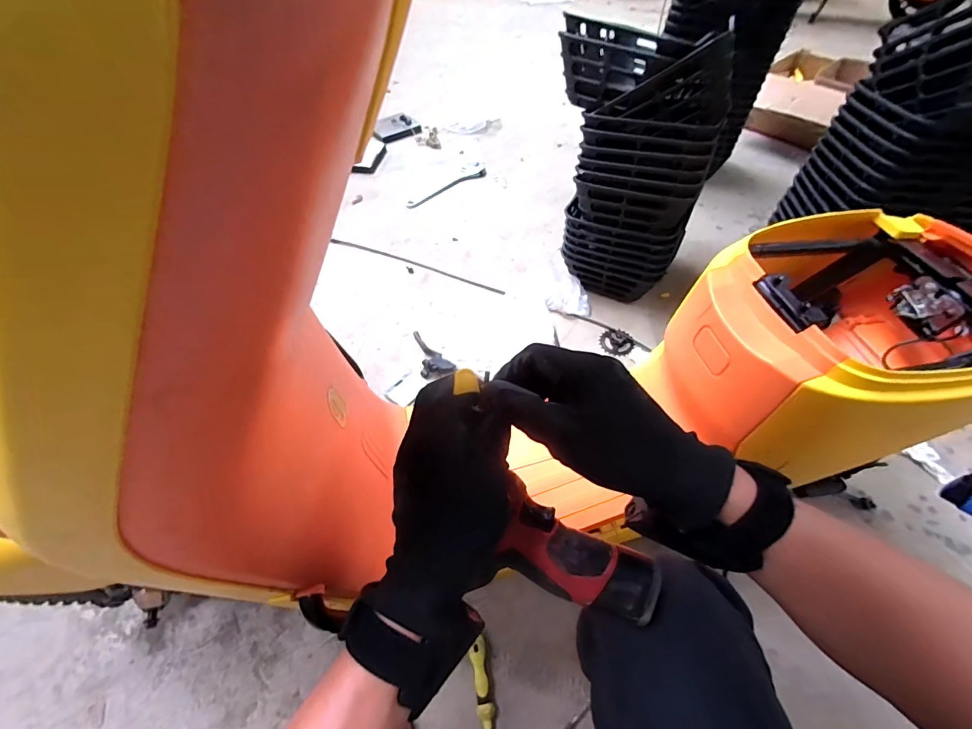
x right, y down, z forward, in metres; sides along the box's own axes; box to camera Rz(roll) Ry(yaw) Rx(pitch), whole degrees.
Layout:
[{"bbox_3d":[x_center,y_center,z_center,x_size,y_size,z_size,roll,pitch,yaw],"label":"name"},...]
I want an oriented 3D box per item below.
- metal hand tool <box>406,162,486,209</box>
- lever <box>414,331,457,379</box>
[{"bbox_3d":[-0.133,-0.646,1.470,0.374,0.022,0.068,-39,62,-24],"label":"metal hand tool"},{"bbox_3d":[-0.152,-0.024,1.002,0.071,0.035,0.165,-35,60,-22],"label":"lever"}]

